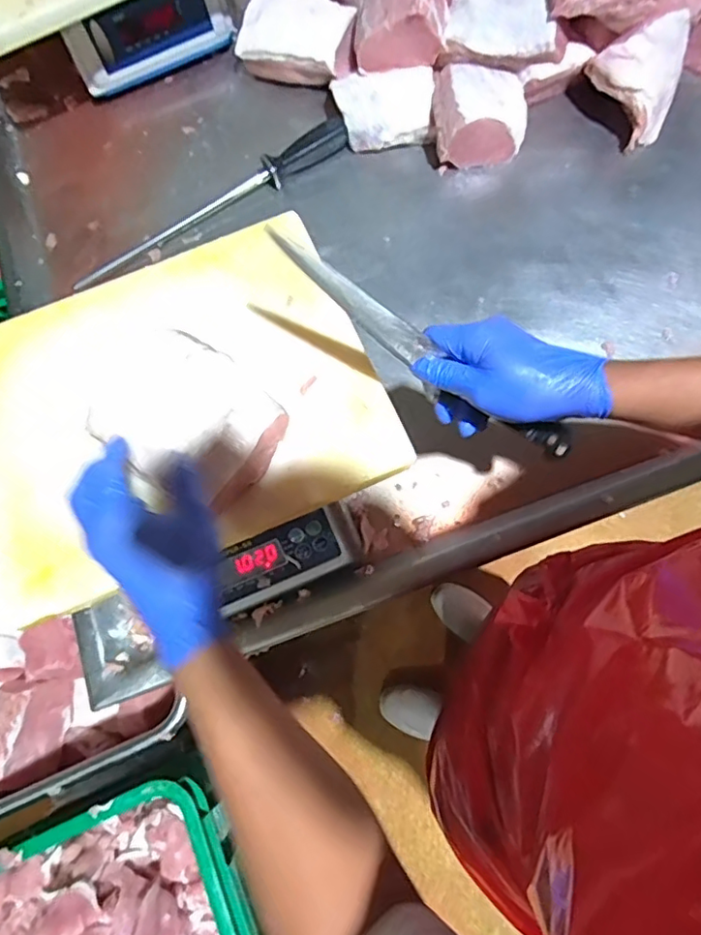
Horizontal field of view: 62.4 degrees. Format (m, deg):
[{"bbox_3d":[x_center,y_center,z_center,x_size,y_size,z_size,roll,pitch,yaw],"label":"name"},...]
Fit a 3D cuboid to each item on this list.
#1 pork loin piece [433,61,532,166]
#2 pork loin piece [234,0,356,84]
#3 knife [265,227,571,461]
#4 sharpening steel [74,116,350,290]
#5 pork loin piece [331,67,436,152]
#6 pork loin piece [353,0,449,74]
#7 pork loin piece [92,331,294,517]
[{"bbox_3d":[0.171,-0.466,0.760,0.123,0.064,0.116,3,73,3],"label":"pork loin piece"},{"bbox_3d":[-0.071,-0.610,0.822,0.175,0.057,0.103,20,74,8],"label":"pork loin piece"},{"bbox_3d":[0.061,-0.087,0.467,0.298,0.027,0.033,33,75,-15],"label":"knife"},{"bbox_3d":[-0.179,-0.351,0.766,0.405,0.036,0.041,-31,74,-7],"label":"sharpening steel"},{"bbox_3d":[0.044,-0.485,0.778,0.133,0.054,0.091,-2,73,1],"label":"pork loin piece"},{"bbox_3d":[0.072,-0.595,0.754,0.126,0.097,0.142,7,73,4],"label":"pork loin piece"},{"bbox_3d":[-0.148,-0.049,0.506,0.172,0.057,0.119,31,76,11],"label":"pork loin piece"}]

